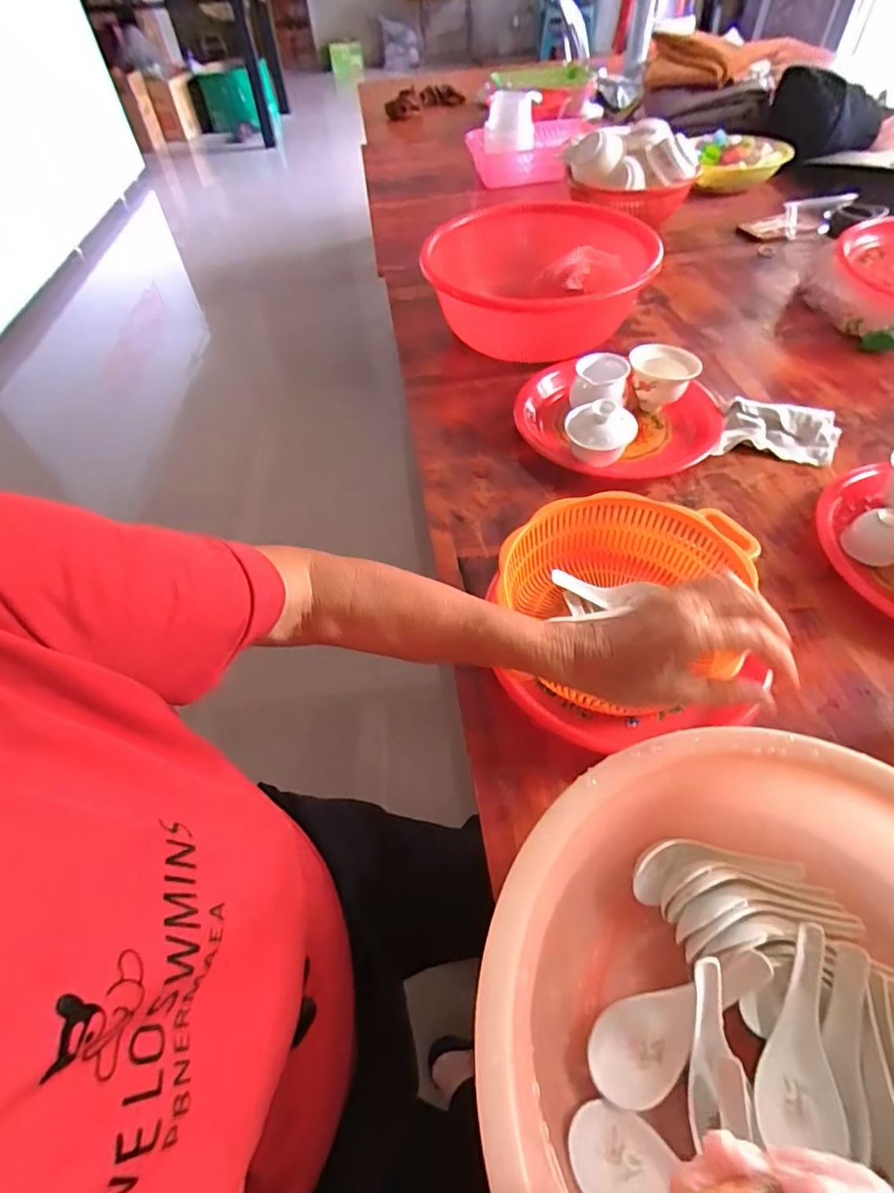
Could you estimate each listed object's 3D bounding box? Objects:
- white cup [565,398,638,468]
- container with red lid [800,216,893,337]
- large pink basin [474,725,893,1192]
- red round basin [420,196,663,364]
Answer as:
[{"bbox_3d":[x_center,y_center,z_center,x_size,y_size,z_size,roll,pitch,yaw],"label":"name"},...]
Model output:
[{"bbox_3d":[0.184,-0.197,0.656,0.082,0.069,0.063,11,54,12],"label":"white cup"},{"bbox_3d":[0.698,-0.483,0.835,0.230,0.095,0.216,-1,53,3],"label":"container with red lid"},{"bbox_3d":[0.188,0.248,0.296,0.282,0.106,0.315,-6,53,-1],"label":"large pink basin"},{"bbox_3d":[0.146,-0.495,0.868,0.323,0.128,0.355,-2,53,2],"label":"red round basin"}]

